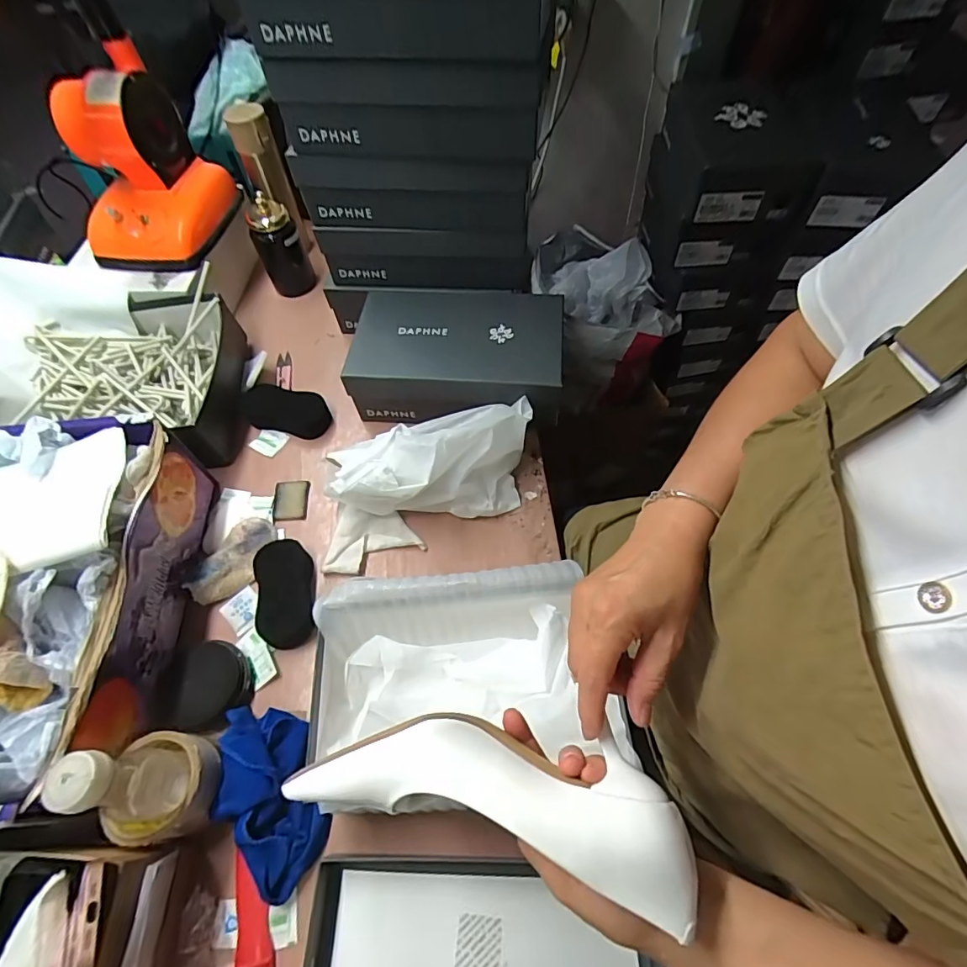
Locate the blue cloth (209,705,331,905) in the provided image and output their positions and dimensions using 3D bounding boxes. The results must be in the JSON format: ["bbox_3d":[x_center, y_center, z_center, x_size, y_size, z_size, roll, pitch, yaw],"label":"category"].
[{"bbox_3d":[-0.214,0.306,0.493,0.089,0.049,0.177,-19,60,-9],"label":"blue cloth"}]

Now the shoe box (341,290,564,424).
[{"bbox_3d":[-0.035,-0.189,0.735,0.292,0.097,0.196,4,60,5],"label":"shoe box"}]

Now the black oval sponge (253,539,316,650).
[{"bbox_3d":[-0.241,0.130,0.603,0.063,0.038,0.128,-13,60,-5],"label":"black oval sponge"}]

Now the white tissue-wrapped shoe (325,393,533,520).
[{"bbox_3d":[-0.066,-0.034,0.651,0.261,0.117,0.129,-5,59,-1],"label":"white tissue-wrapped shoe"}]

